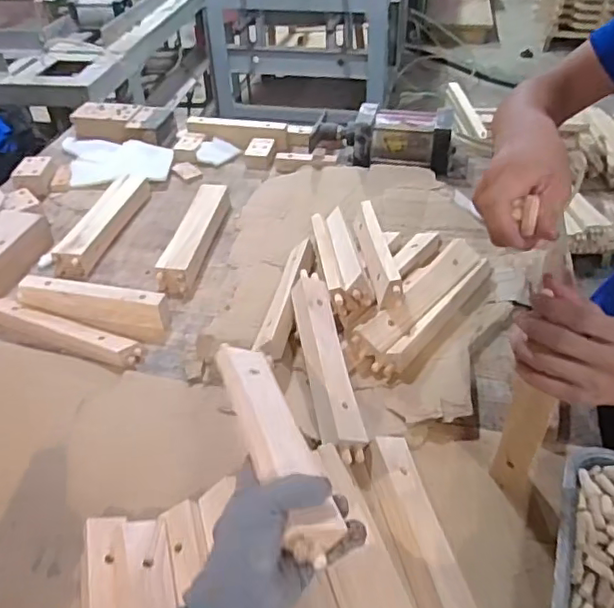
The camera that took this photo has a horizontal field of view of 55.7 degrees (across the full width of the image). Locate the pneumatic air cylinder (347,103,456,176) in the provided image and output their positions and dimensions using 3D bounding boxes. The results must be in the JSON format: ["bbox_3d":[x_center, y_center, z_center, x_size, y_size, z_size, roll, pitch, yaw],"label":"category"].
[{"bbox_3d":[0.184,-0.326,1.138,0.197,0.083,0.116,11,43,15],"label":"pneumatic air cylinder"}]

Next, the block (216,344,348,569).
[{"bbox_3d":[-0.030,0.102,0.489,0.049,0.024,0.256,-16,30,-12],"label":"block"}]

